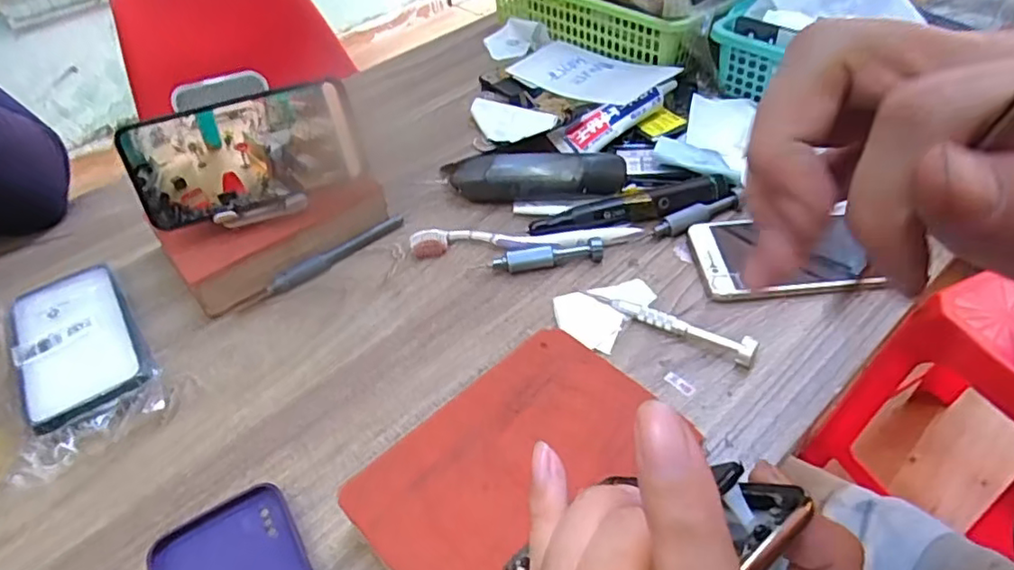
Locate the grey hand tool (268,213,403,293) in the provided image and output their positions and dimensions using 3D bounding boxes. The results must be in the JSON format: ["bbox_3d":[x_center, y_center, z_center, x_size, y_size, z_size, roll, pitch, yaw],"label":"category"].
[{"bbox_3d":[-0.134,-0.026,0.495,0.120,0.013,0.011,-33,52,-24],"label":"grey hand tool"}]

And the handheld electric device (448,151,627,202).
[{"bbox_3d":[0.023,-0.091,0.515,0.143,0.034,0.024,7,47,12],"label":"handheld electric device"}]

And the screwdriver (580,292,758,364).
[{"bbox_3d":[0.108,0.023,0.423,0.122,0.011,0.016,25,53,26],"label":"screwdriver"}]

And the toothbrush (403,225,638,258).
[{"bbox_3d":[0.013,-0.037,0.487,0.175,0.015,0.025,0,46,5],"label":"toothbrush"}]

